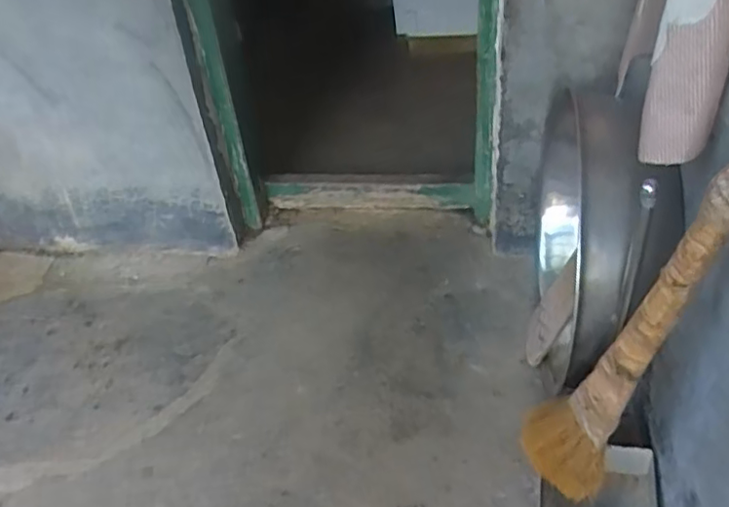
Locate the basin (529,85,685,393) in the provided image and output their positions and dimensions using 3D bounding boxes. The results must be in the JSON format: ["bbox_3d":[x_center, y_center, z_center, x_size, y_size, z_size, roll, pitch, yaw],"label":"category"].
[{"bbox_3d":[0.472,-0.031,1.354,0.164,0.620,0.681,-4,37,6],"label":"basin"}]

